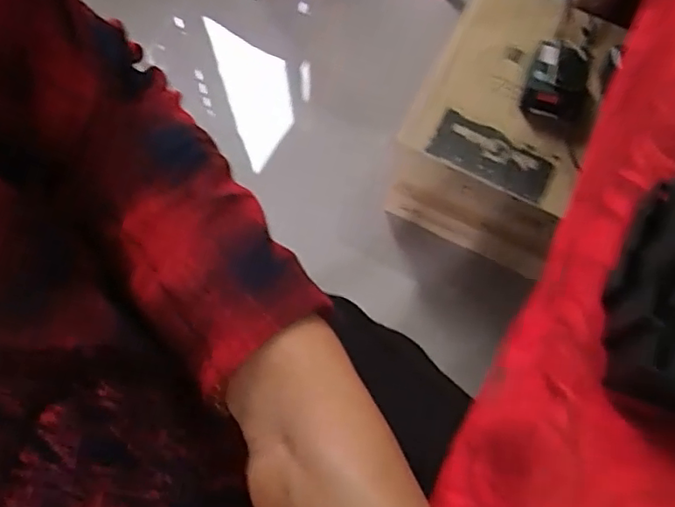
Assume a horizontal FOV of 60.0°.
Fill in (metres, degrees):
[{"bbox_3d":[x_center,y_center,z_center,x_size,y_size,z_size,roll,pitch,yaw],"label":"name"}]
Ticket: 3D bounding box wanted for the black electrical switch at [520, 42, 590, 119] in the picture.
[{"bbox_3d":[0.289,-0.228,0.776,0.070,0.039,0.094,20,71,7],"label":"black electrical switch"}]

